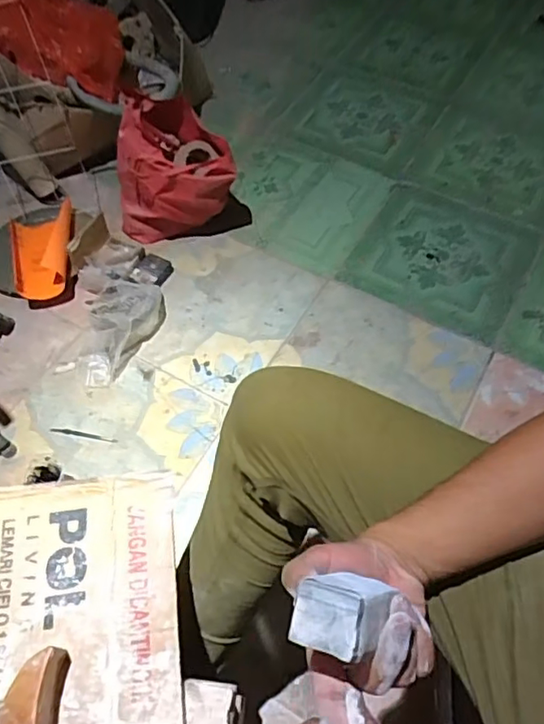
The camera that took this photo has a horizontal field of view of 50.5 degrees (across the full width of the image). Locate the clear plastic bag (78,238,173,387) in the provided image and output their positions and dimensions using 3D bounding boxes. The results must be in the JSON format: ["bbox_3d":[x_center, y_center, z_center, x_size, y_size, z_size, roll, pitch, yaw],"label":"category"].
[{"bbox_3d":[-0.339,-0.130,1.258,0.192,0.106,0.359,3,58,2],"label":"clear plastic bag"}]

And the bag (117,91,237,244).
[{"bbox_3d":[-0.223,-0.427,1.318,0.278,0.284,0.158,2,58,2],"label":"bag"}]

